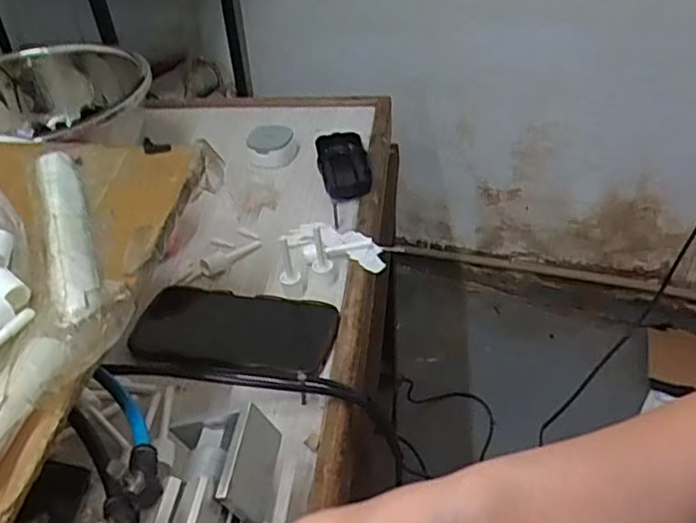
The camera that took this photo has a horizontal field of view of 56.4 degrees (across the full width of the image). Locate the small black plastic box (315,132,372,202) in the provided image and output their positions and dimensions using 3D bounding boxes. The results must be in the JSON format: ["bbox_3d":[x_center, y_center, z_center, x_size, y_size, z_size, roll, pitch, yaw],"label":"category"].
[{"bbox_3d":[-0.004,-0.105,0.724,0.055,0.027,0.112,-8,40,-4],"label":"small black plastic box"}]

